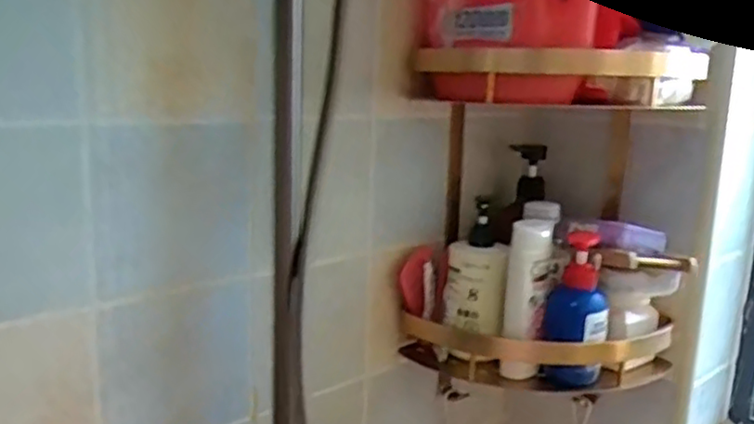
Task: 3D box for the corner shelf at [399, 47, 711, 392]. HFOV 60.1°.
[{"bbox_3d":[0.201,-0.002,0.781,0.303,0.351,0.242,5,12,16],"label":"corner shelf"}]

